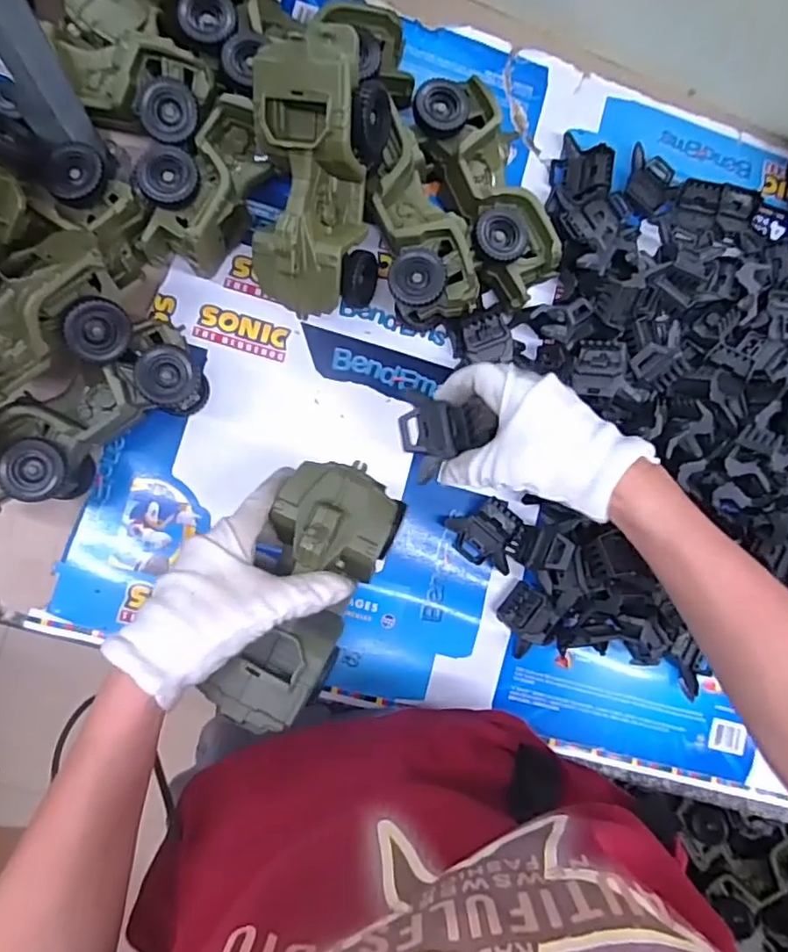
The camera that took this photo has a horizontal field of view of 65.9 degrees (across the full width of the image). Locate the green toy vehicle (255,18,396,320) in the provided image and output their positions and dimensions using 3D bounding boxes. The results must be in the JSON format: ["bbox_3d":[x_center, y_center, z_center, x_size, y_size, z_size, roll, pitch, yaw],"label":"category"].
[{"bbox_3d":[-0.053,-0.216,0.442,0.094,0.058,0.188,2,114,-8],"label":"green toy vehicle"}]

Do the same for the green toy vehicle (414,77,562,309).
[{"bbox_3d":[0.078,-0.233,0.523,0.077,0.078,0.181,-23,90,-9],"label":"green toy vehicle"}]

